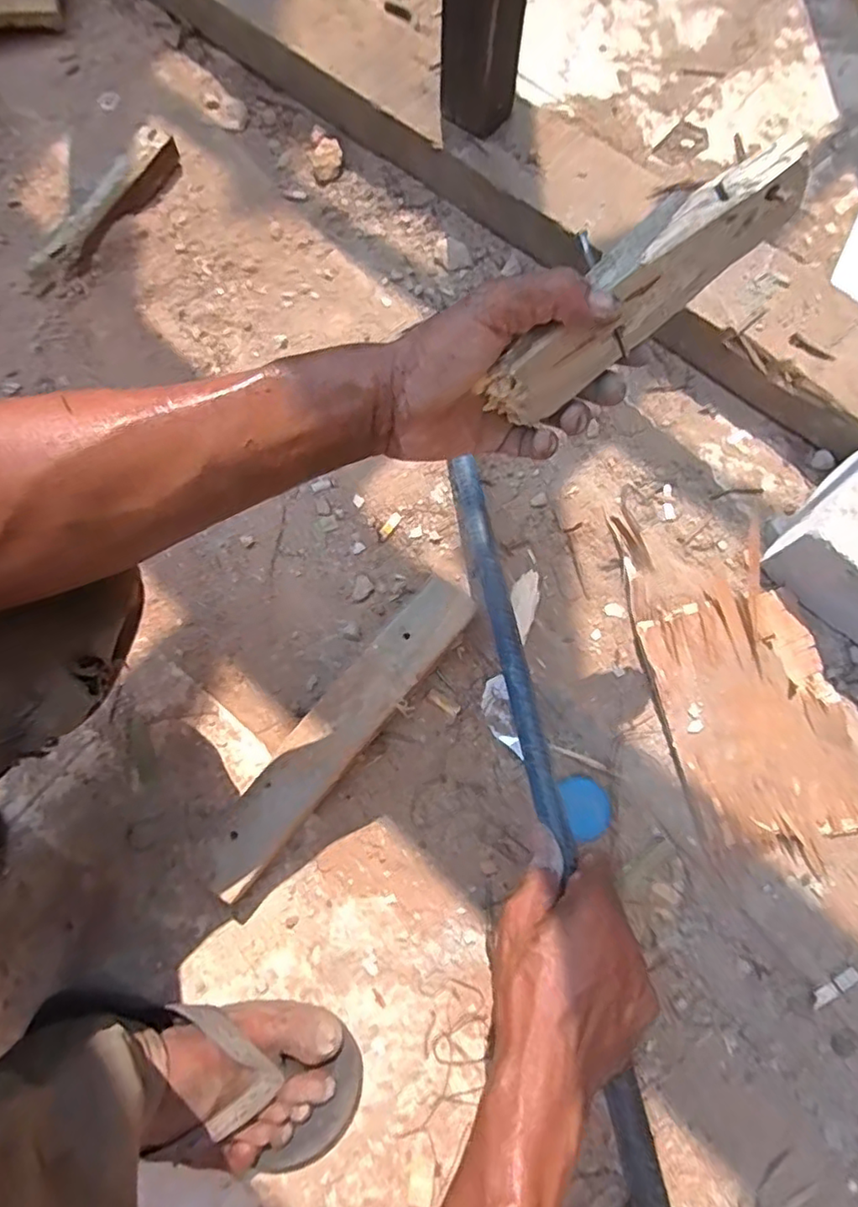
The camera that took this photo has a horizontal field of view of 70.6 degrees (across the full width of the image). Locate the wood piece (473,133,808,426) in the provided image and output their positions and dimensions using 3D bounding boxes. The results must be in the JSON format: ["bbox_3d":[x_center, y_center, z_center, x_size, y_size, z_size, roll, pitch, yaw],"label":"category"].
[{"bbox_3d":[0.105,-0.159,0.309,0.172,0.049,0.029,-36,77,16],"label":"wood piece"}]

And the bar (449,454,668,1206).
[{"bbox_3d":[0.089,0.161,0.418,0.022,0.019,0.667,-10,63,-2],"label":"bar"}]

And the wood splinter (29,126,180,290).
[{"bbox_3d":[-0.373,-0.451,0.696,0.053,0.033,0.235,34,79,9],"label":"wood splinter"}]

